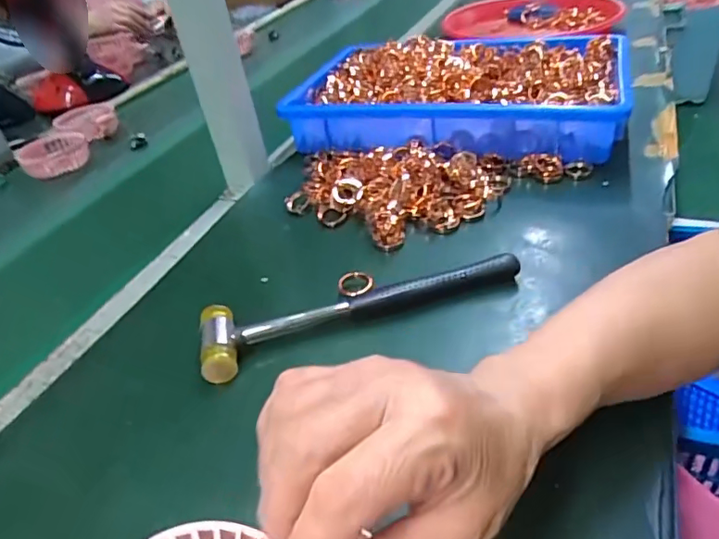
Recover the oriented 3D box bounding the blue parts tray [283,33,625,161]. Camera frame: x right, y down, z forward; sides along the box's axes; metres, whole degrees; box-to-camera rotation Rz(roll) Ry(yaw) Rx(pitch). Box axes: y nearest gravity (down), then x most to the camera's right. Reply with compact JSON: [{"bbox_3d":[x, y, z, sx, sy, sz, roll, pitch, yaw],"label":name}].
[{"bbox_3d":[0.114,-0.211,0.639,0.362,0.068,0.233,7,40,18],"label":"blue parts tray"}]

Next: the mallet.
[{"bbox_3d":[-0.001,0.022,0.404,0.237,0.022,0.056,-16,39,-11],"label":"mallet"}]

